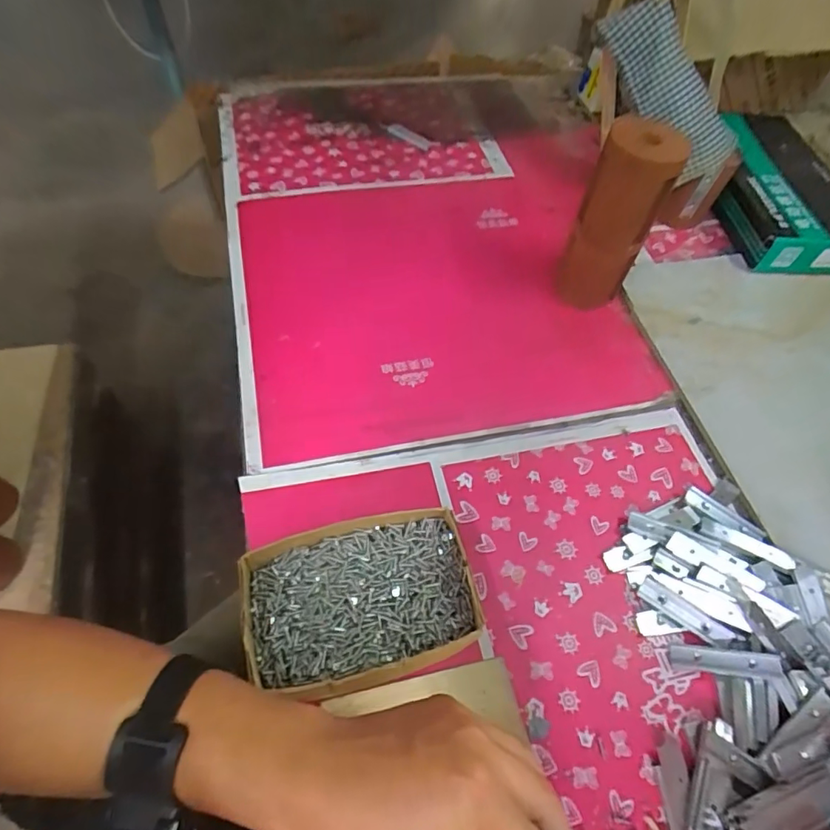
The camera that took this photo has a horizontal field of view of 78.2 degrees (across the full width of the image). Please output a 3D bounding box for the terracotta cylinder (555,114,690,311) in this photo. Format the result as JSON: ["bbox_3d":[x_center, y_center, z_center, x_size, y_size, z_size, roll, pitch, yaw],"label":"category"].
[{"bbox_3d":[0.223,-0.215,0.569,0.080,0.199,0.063,25,60,12],"label":"terracotta cylinder"}]

